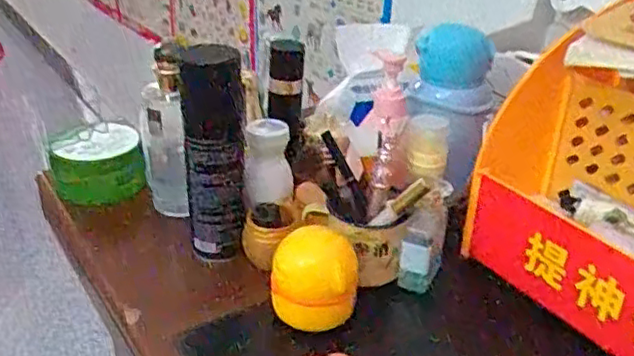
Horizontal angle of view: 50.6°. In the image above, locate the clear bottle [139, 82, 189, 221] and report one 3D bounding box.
[{"bbox_3d":[-0.150,-0.025,0.663,0.044,0.137,0.044,-7,31,-15],"label":"clear bottle"}]

